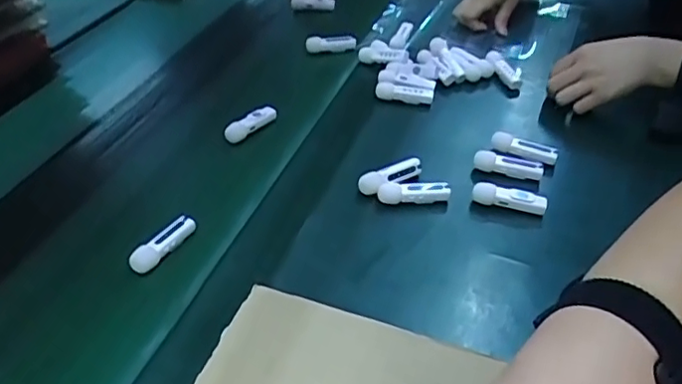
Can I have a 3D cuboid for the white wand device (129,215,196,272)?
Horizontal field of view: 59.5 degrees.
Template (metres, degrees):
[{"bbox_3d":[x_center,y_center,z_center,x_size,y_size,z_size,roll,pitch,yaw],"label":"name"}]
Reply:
[{"bbox_3d":[-0.150,0.045,0.508,0.019,0.017,0.064,22,44,29],"label":"white wand device"}]

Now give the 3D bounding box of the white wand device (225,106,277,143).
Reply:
[{"bbox_3d":[-0.098,-0.074,0.653,0.023,0.018,0.065,26,46,33],"label":"white wand device"}]

